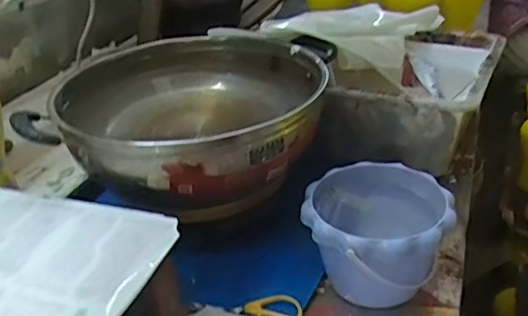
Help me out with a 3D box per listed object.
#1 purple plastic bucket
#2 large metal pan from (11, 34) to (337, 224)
[{"bbox_3d":[0.121,0.093,0.639,0.148,0.123,0.141,0,31,0],"label":"purple plastic bucket"},{"bbox_3d":[-0.085,-0.053,0.725,0.305,0.109,0.296,6,32,11],"label":"large metal pan"}]

